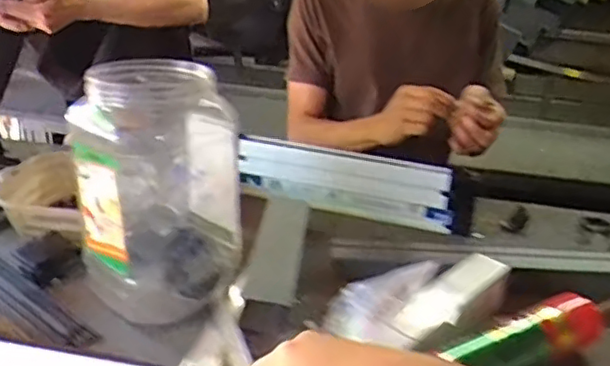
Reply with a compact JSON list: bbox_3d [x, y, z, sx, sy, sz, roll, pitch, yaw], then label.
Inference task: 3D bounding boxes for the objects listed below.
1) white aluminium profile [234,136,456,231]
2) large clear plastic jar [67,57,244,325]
[{"bbox_3d":[0.061,-0.005,1.052,0.355,0.099,0.020,11,24,13],"label":"white aluminium profile"},{"bbox_3d":[-0.170,-0.010,0.789,0.179,0.254,0.204,5,24,-1],"label":"large clear plastic jar"}]

